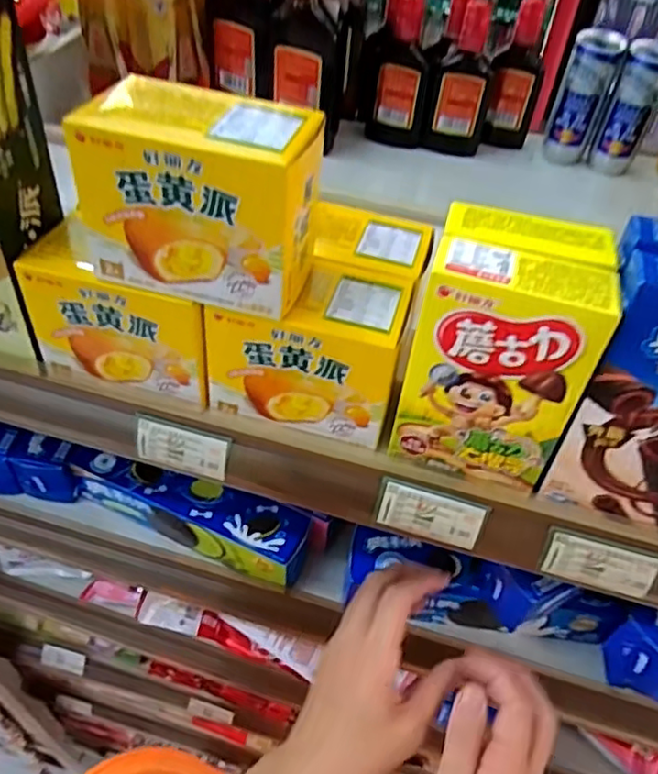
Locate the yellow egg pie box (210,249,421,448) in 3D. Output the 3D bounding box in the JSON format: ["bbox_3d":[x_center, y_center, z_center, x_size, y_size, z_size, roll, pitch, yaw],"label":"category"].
[{"bbox_3d":[-0.012,-0.025,0.379,0.105,0.082,0.067,14,48,7],"label":"yellow egg pie box"}]

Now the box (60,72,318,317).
[{"bbox_3d":[-0.065,-0.094,0.328,0.114,0.093,0.064,13,48,6],"label":"box"}]

